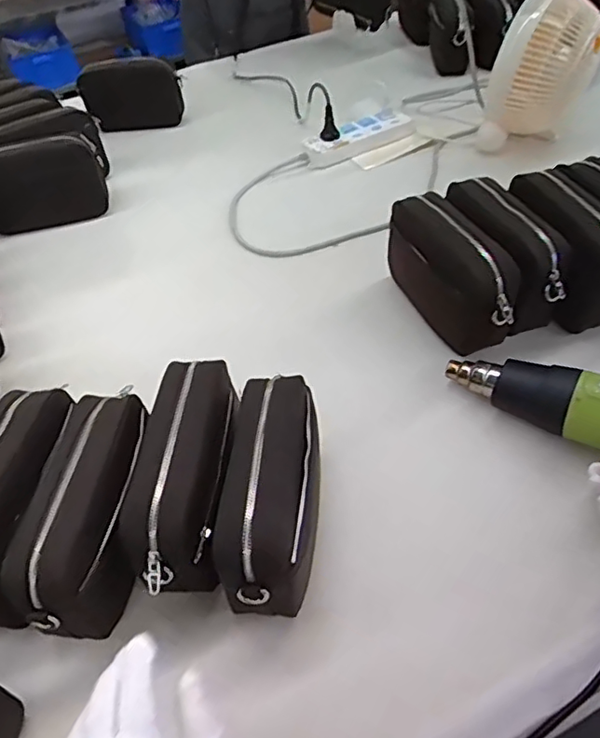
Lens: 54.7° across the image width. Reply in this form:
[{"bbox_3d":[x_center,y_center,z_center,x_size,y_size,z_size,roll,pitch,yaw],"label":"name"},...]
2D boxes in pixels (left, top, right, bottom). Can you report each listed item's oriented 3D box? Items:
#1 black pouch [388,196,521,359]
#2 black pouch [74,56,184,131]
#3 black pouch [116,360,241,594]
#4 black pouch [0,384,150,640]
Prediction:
[{"bbox_3d":[0.172,-0.110,0.684,0.069,0.121,0.202,-22,49,-14],"label":"black pouch"},{"bbox_3d":[-0.327,-0.525,1.115,0.199,0.112,0.046,-6,47,1],"label":"black pouch"},{"bbox_3d":[-0.099,0.092,0.516,0.068,0.097,0.207,0,47,7],"label":"black pouch"},{"bbox_3d":[-0.173,0.117,0.500,0.080,0.096,0.198,-3,47,3],"label":"black pouch"}]

